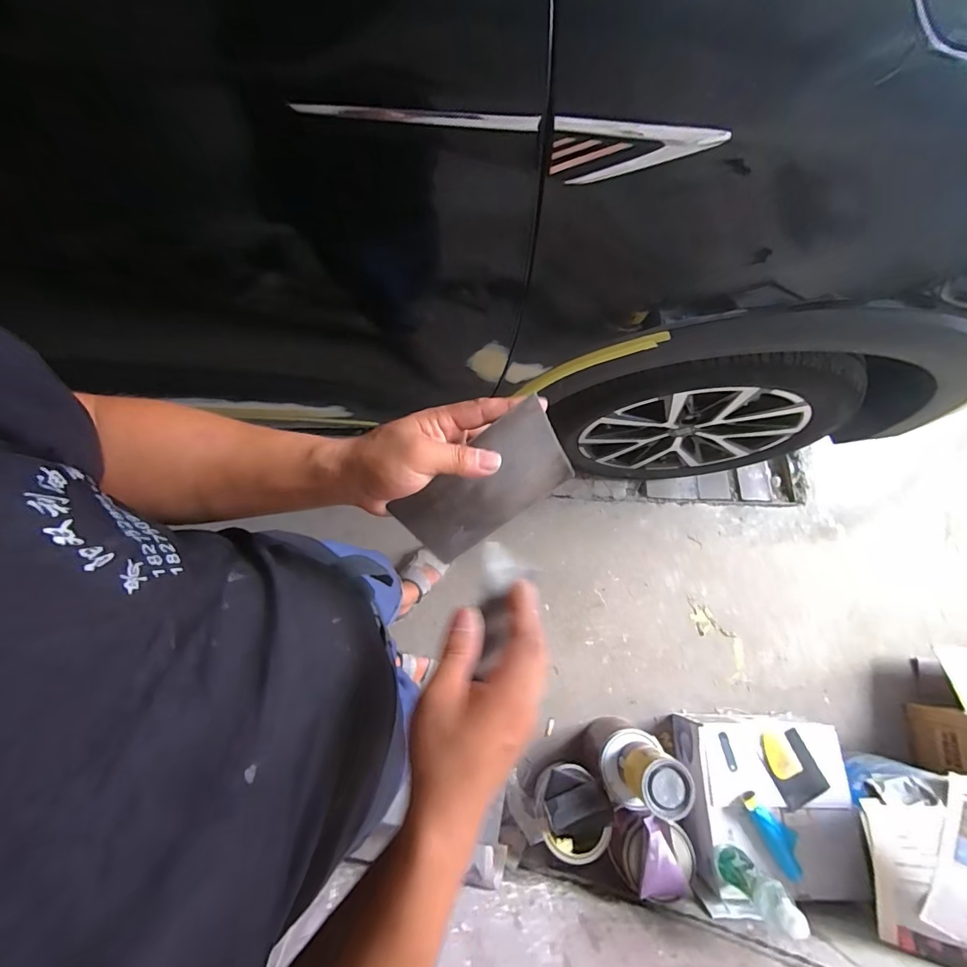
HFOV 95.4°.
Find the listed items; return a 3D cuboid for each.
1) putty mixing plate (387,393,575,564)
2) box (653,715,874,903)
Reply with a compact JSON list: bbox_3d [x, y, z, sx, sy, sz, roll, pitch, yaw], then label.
[{"bbox_3d":[0.003,0.005,0.336,0.132,0.006,0.072,-39,113,11],"label":"putty mixing plate"},{"bbox_3d":[0.662,0.757,1.054,0.388,0.173,0.348,-2,74,-2],"label":"box"}]

